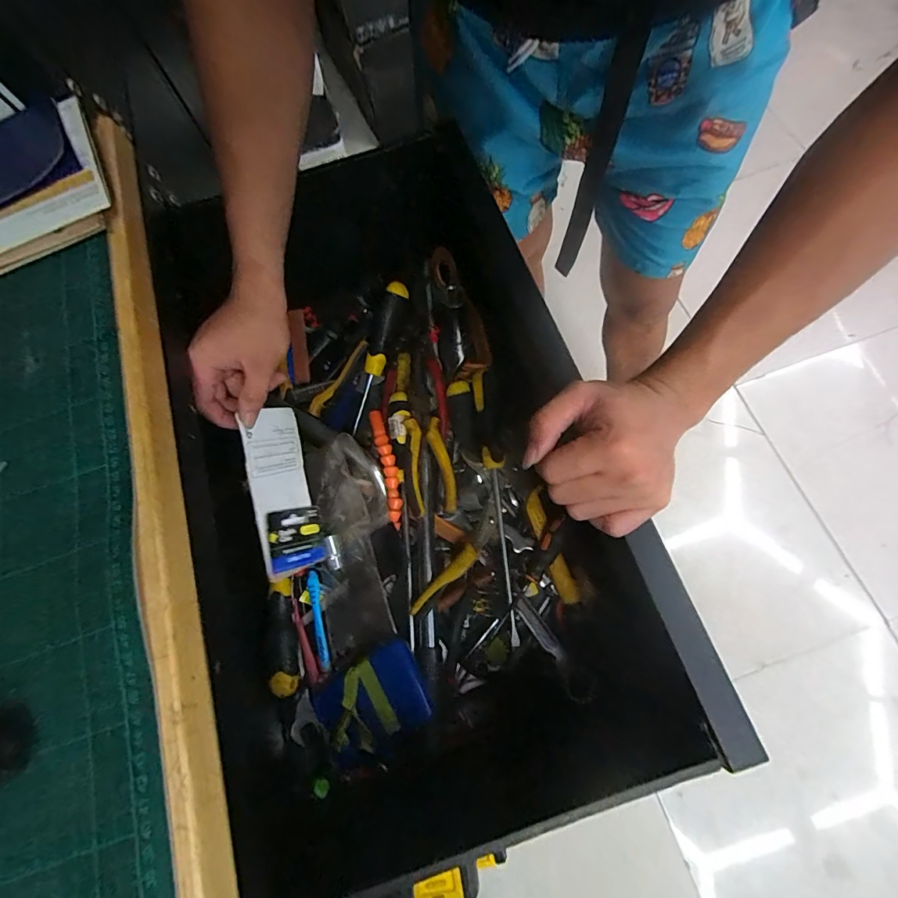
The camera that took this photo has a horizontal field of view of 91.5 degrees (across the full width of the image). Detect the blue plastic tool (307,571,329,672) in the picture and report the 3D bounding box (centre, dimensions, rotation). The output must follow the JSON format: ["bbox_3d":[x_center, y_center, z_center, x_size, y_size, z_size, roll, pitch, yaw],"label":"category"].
[{"bbox_3d":[-0.148,0.192,0.494,0.013,0.011,0.106,-13,72,1],"label":"blue plastic tool"}]

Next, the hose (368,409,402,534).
[{"bbox_3d":[-0.070,0.018,0.496,0.020,0.020,0.143,-15,72,1],"label":"hose"}]

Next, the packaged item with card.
[{"bbox_3d":[-0.168,0.042,0.447,0.007,0.077,0.164,-9,93,25],"label":"packaged item with card"}]

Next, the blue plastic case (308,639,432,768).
[{"bbox_3d":[-0.075,0.256,0.432,0.126,0.028,0.089,-37,70,15],"label":"blue plastic case"}]

